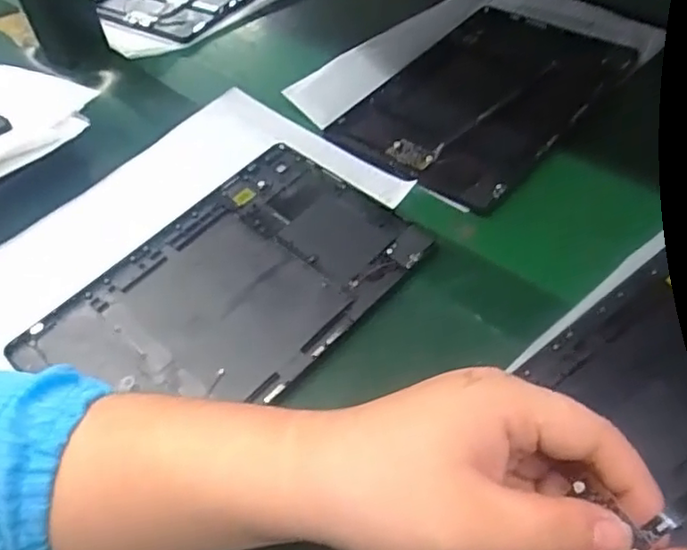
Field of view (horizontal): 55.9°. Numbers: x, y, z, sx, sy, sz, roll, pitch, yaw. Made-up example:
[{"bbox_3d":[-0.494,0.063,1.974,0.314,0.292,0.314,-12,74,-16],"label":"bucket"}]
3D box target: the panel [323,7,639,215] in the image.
[{"bbox_3d":[0.119,-0.154,0.538,0.156,0.006,0.251,32,60,29],"label":"panel"}]

